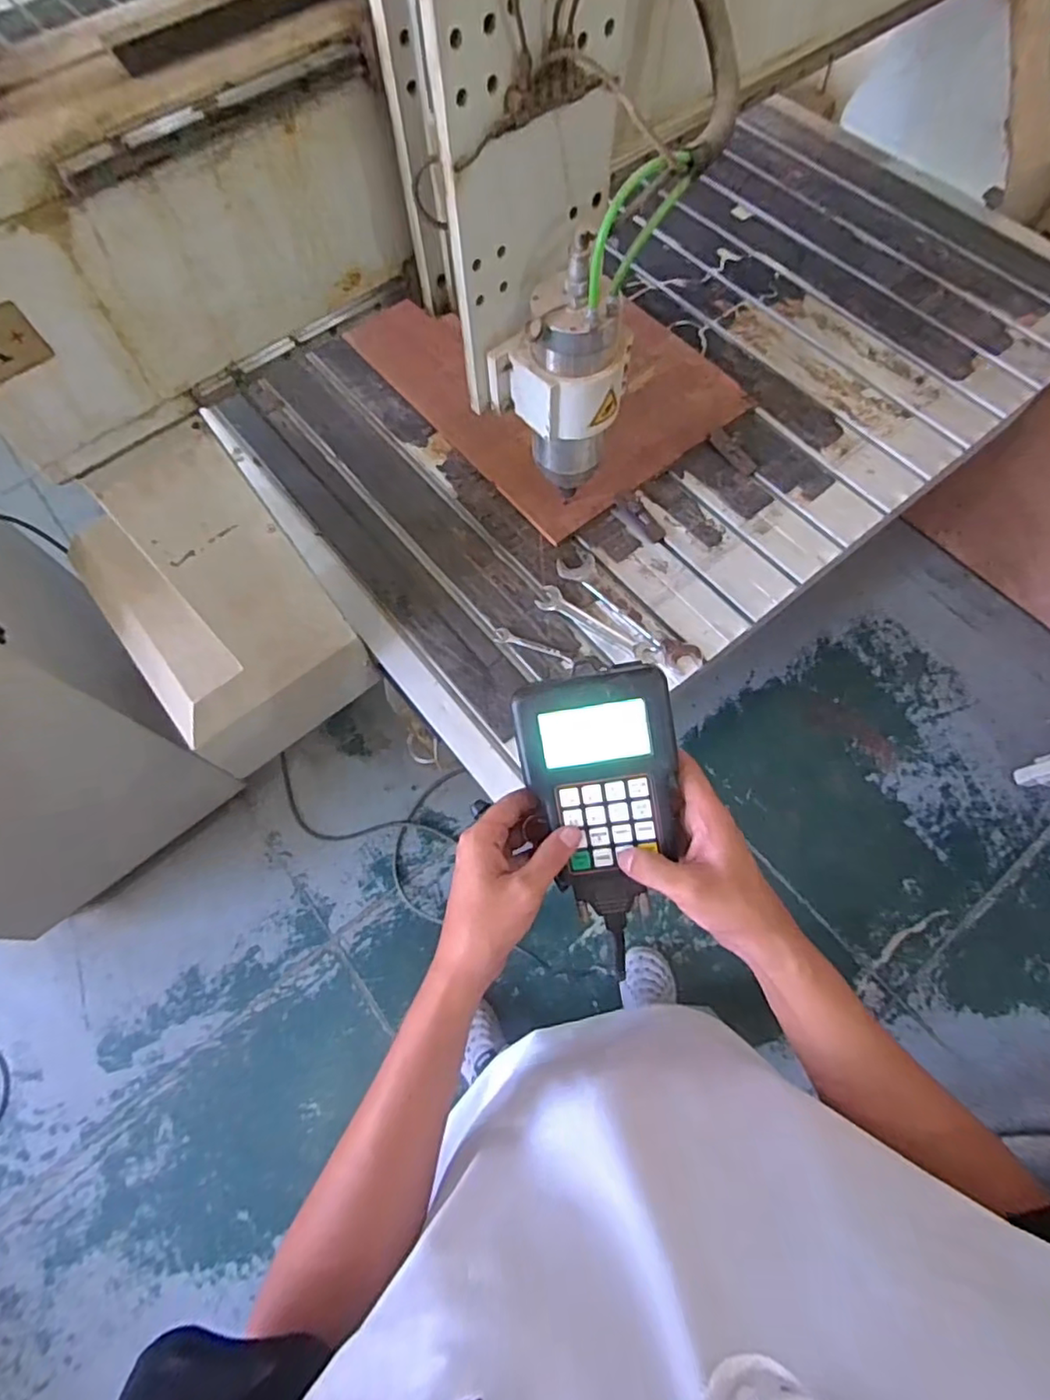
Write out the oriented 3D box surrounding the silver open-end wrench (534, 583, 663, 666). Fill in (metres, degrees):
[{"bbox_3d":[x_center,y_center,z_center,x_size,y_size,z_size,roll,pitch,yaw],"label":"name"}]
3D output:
[{"bbox_3d":[0.107,-0.105,0.897,0.196,0.009,0.040,33,72,13],"label":"silver open-end wrench"}]

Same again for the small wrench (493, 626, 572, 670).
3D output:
[{"bbox_3d":[0.013,-0.074,0.887,0.119,0.007,0.025,20,72,8],"label":"small wrench"}]

